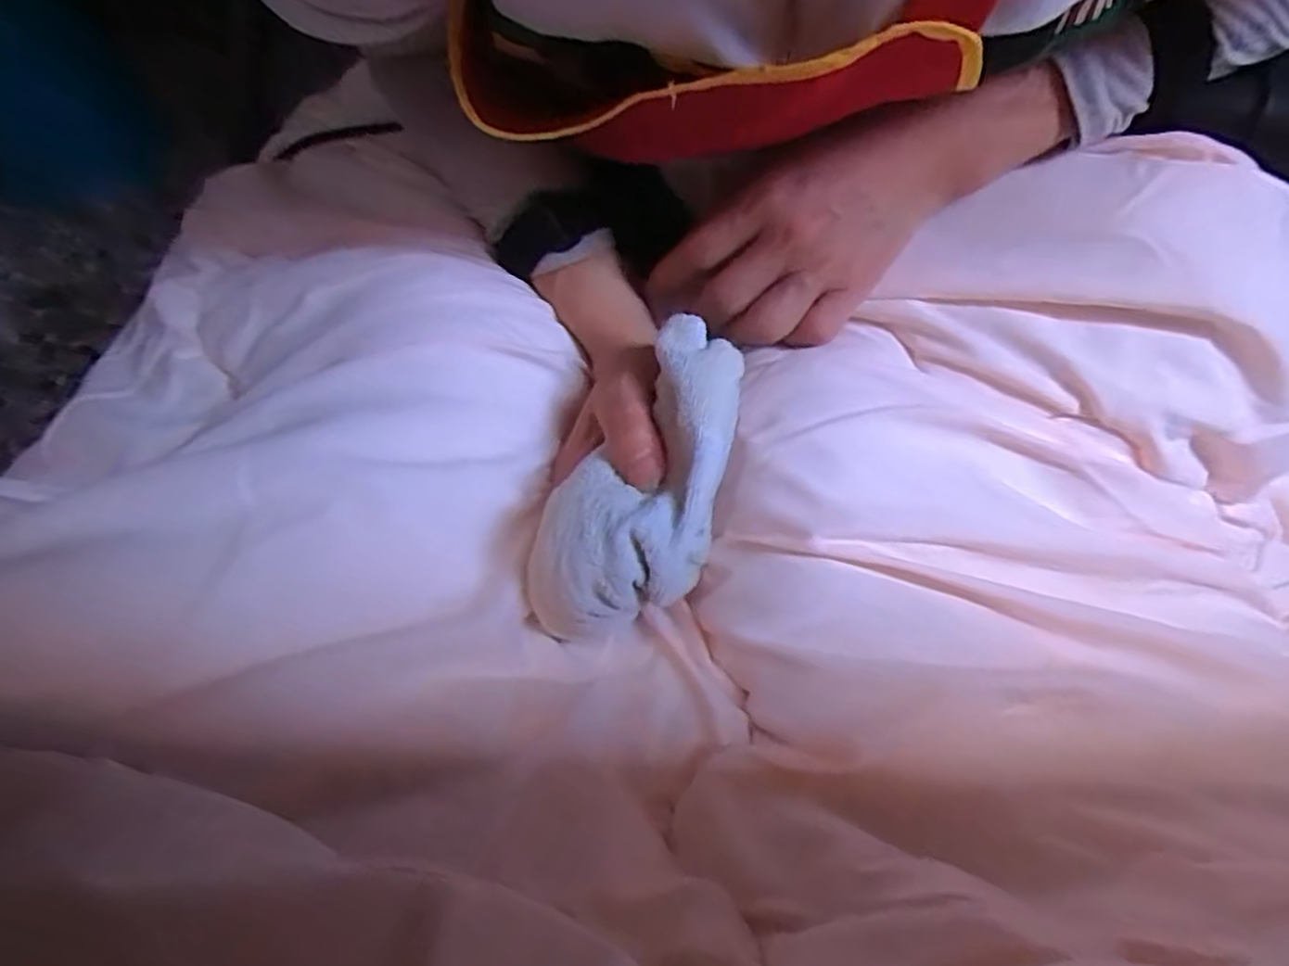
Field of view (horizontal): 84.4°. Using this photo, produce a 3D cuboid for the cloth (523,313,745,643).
[{"bbox_3d":[0.003,-0.005,0.271,0.062,0.031,0.135,23,73,16],"label":"cloth"}]

